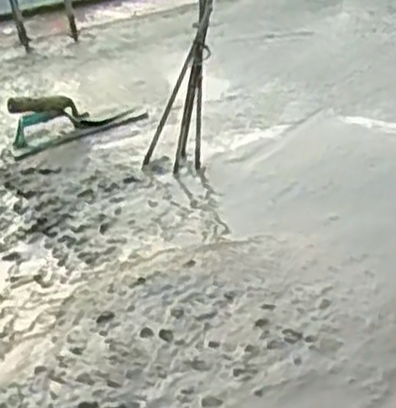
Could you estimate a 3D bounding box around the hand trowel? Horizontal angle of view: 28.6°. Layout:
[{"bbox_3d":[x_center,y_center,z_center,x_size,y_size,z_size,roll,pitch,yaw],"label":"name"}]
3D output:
[{"bbox_3d":[-0.252,-0.192,1.609,0.271,0.096,0.095,-13,26,-12],"label":"hand trowel"}]

